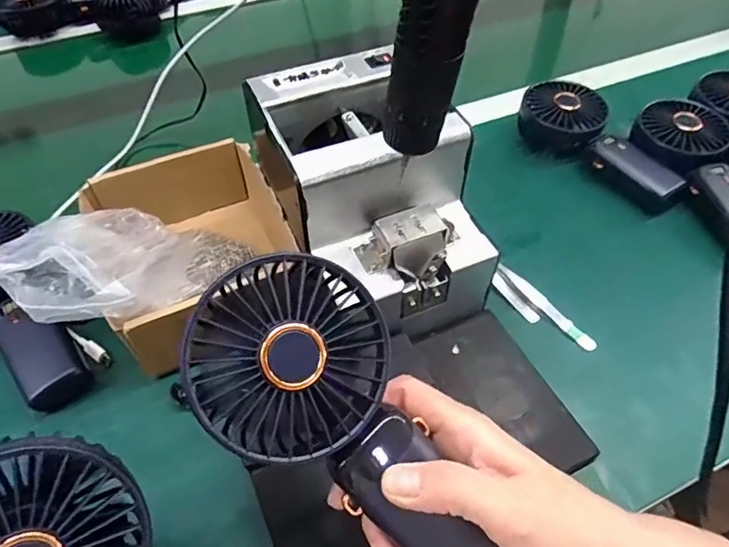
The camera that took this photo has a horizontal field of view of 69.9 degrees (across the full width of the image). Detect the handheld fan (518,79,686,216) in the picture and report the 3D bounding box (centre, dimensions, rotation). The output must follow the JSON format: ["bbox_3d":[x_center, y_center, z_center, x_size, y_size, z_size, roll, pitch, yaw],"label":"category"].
[{"bbox_3d":[0.233,-0.132,0.517,0.081,0.034,0.183,-29,56,-22],"label":"handheld fan"}]

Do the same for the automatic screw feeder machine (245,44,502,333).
[{"bbox_3d":[0.008,-0.054,0.394,0.137,0.143,0.181,-22,54,-18],"label":"automatic screw feeder machine"}]

